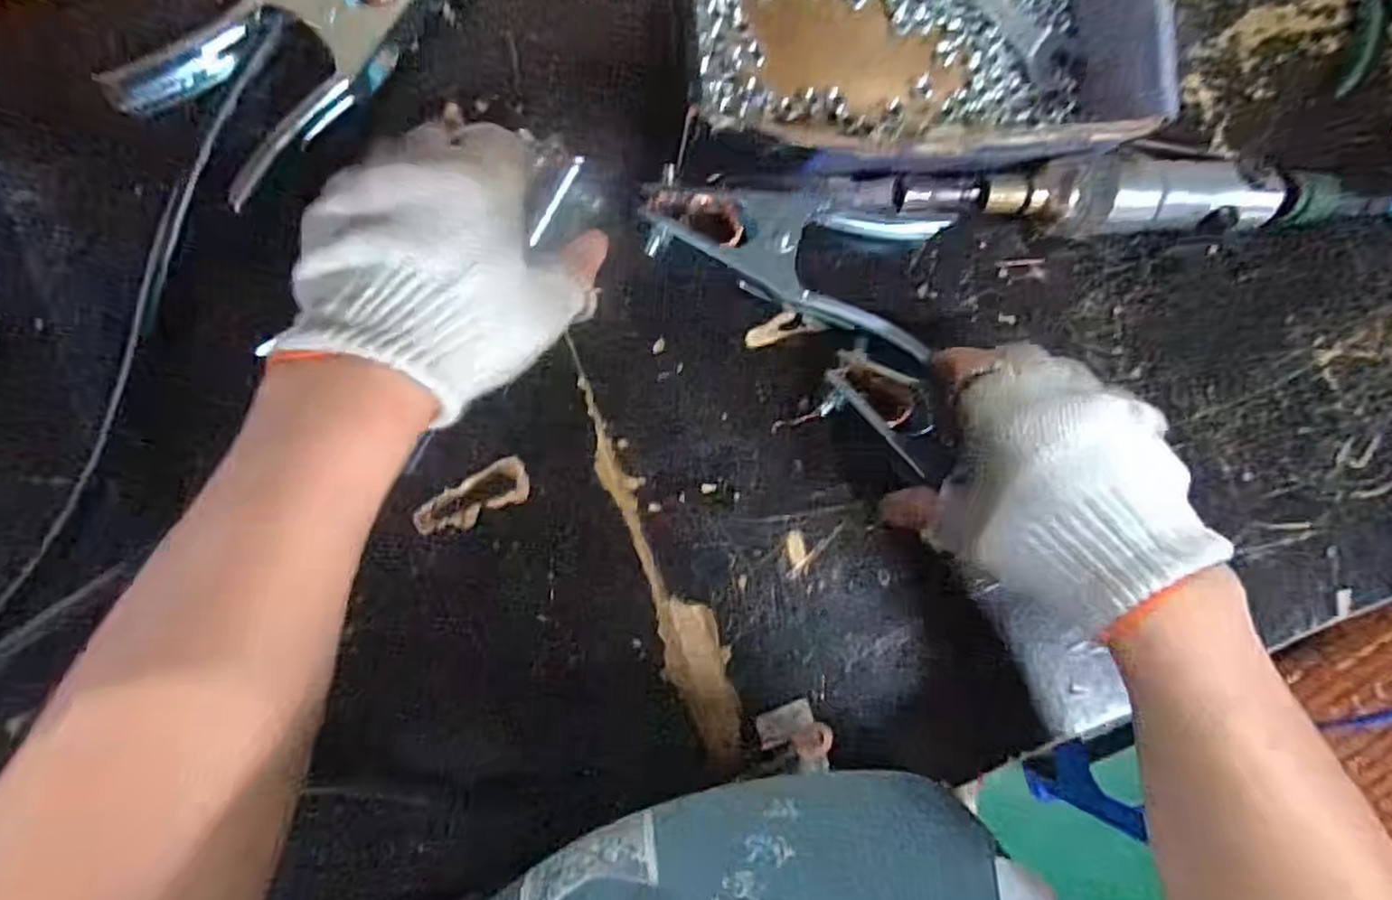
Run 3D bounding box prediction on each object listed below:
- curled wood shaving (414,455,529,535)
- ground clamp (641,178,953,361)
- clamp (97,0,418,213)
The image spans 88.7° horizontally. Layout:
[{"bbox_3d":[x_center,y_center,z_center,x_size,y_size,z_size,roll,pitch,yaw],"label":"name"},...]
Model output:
[{"bbox_3d":[-0.111,0.025,0.355,0.058,0.004,0.022,-27,93,-9],"label":"curled wood shaving"},{"bbox_3d":[0.053,-0.109,0.368,0.155,0.032,0.069,20,86,-9],"label":"ground clamp"},{"bbox_3d":[-0.177,-0.190,0.330,0.079,0.033,0.157,44,82,-6],"label":"clamp"}]

